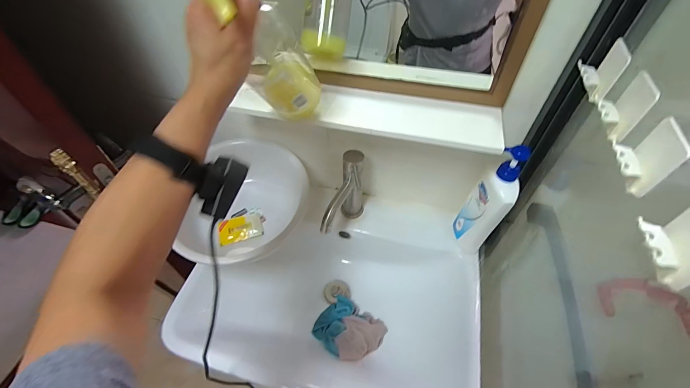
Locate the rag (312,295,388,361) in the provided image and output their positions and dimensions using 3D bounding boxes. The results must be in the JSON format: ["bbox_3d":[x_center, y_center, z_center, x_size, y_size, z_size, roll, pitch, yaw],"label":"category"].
[{"bbox_3d":[0.008,0.302,0.714,0.144,0.066,0.124,35,59,26],"label":"rag"}]

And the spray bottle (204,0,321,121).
[{"bbox_3d":[-0.095,-0.170,0.396,0.068,0.258,0.075,19,87,16],"label":"spray bottle"}]

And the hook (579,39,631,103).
[{"bbox_3d":[0.313,-0.155,0.391,0.035,0.061,0.047,17,52,15],"label":"hook"}]

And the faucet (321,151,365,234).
[{"bbox_3d":[-0.003,0.024,0.685,0.043,0.182,0.150,18,52,15],"label":"faucet"}]

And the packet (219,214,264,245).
[{"bbox_3d":[-0.248,0.083,0.750,0.099,0.019,0.063,-18,52,-14],"label":"packet"}]

